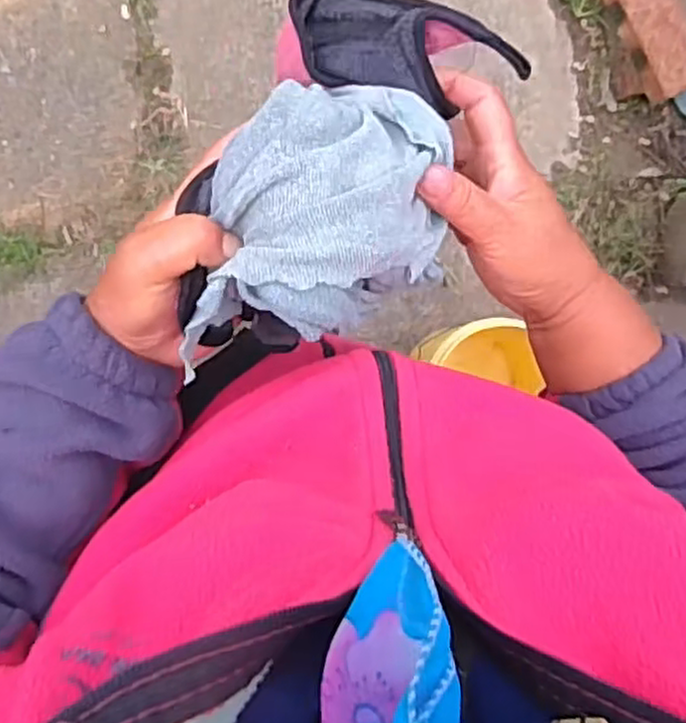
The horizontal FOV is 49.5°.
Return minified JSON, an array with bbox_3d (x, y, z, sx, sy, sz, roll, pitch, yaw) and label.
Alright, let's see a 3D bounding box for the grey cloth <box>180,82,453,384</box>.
[{"bbox_3d":[-0.004,-0.071,0.349,0.110,0.050,0.132,9,94,-9],"label":"grey cloth"}]

